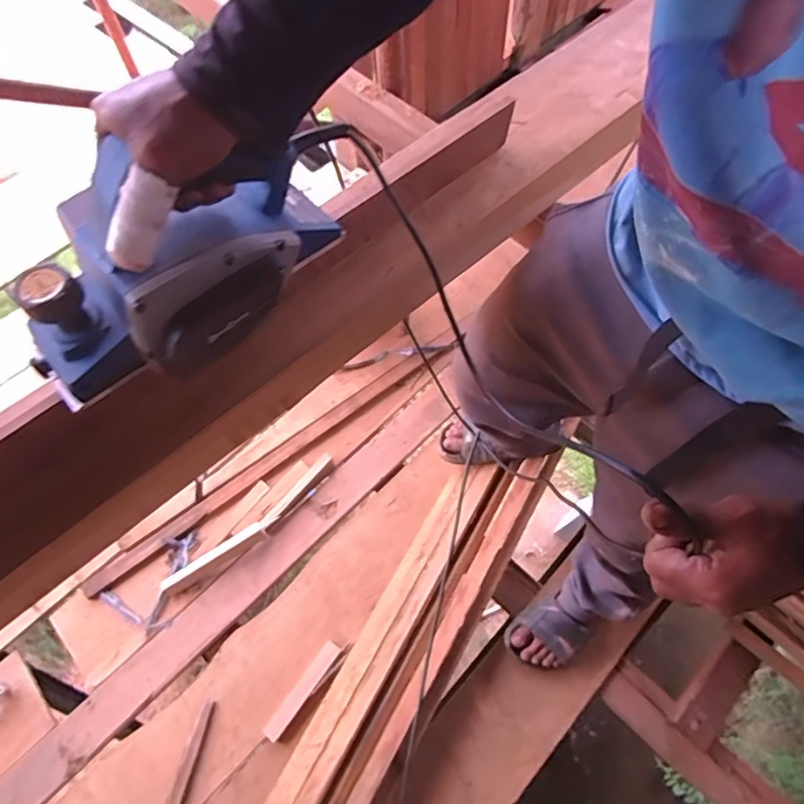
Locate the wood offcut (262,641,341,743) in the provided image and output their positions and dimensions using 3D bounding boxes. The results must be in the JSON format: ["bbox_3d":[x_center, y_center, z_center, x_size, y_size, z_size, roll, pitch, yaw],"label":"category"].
[{"bbox_3d":[-0.189,0.546,1.044,0.033,0.023,0.187,33,68,17],"label":"wood offcut"}]

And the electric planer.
[{"bbox_3d":[-0.174,-0.127,0.419,0.274,0.145,0.137,-37,69,-16],"label":"electric planer"}]

